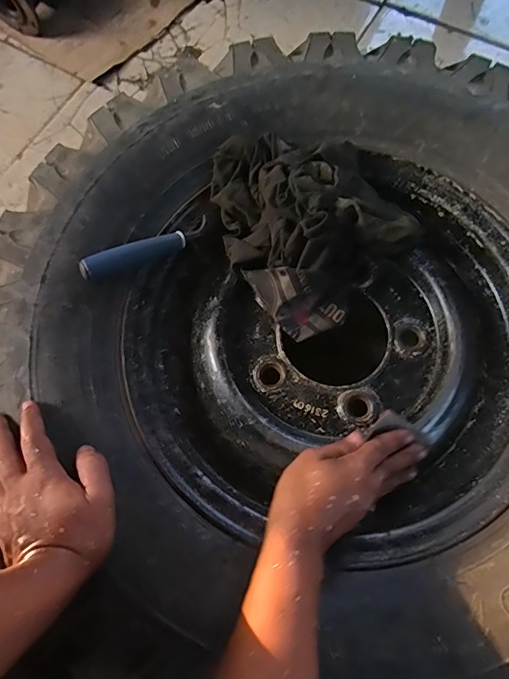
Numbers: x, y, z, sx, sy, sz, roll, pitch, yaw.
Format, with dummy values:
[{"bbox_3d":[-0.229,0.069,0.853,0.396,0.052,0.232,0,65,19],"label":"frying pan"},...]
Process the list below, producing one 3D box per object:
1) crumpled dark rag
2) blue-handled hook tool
[{"bbox_3d":[0.051,-0.132,0.473,0.175,0.088,0.225,-28,73,-7],"label":"crumpled dark rag"},{"bbox_3d":[-0.113,-0.095,0.468,0.142,0.018,0.021,-26,72,-25],"label":"blue-handled hook tool"}]

